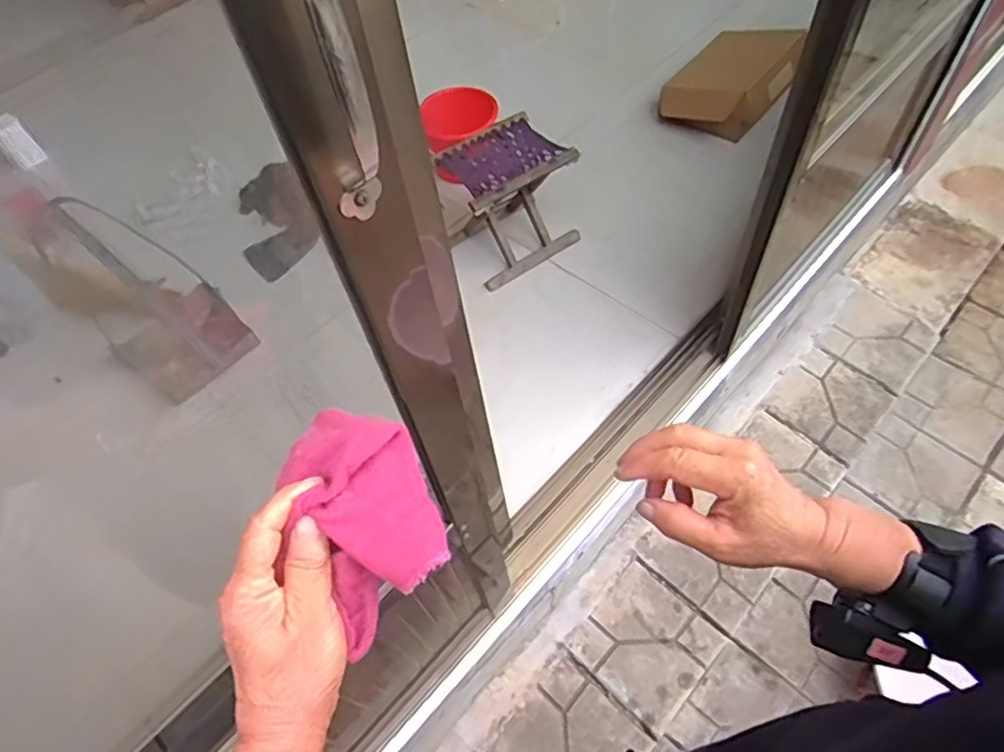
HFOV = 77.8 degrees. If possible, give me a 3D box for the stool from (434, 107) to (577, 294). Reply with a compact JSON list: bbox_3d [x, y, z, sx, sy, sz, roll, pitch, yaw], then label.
[{"bbox_3d":[0.014,-0.425,1.478,0.250,0.264,0.234,-28,57,-14],"label":"stool"}]

